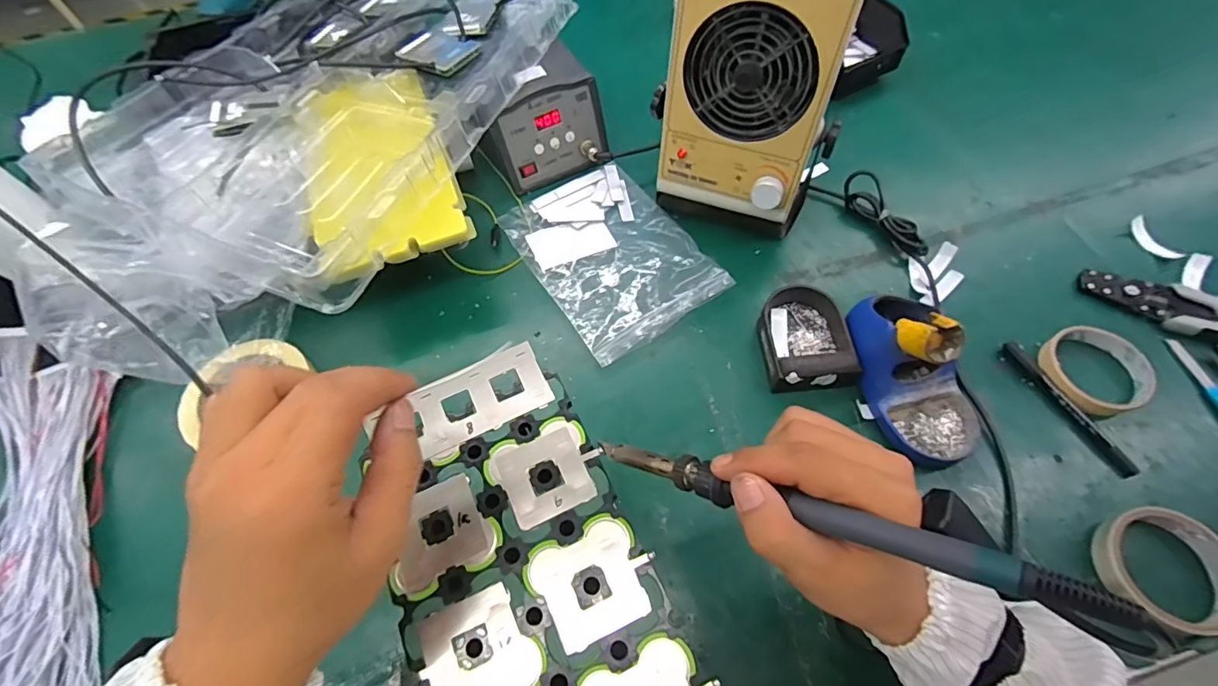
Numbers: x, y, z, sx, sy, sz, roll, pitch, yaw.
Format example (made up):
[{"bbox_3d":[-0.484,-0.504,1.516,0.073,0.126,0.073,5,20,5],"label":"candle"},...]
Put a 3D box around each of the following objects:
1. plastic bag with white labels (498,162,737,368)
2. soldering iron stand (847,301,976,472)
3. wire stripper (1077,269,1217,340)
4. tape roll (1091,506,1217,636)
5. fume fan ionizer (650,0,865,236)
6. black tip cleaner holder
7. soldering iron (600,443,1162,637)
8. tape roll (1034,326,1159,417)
[{"bbox_3d":[0.002,-0.104,0.577,0.164,0.018,0.230,-30,64,-12],"label":"plastic bag with white labels"},{"bbox_3d":[0.270,0.025,0.459,0.086,0.088,0.153,-16,62,-5],"label":"soldering iron stand"},{"bbox_3d":[0.565,-0.027,0.503,0.200,0.030,0.054,26,66,16],"label":"wire stripper"},{"bbox_3d":[0.422,0.170,0.400,0.089,0.027,0.086,-1,62,3],"label":"tape roll"},{"bbox_3d":[0.135,-0.226,0.506,0.156,0.242,0.122,23,65,15],"label":"fume fan ionizer"},{"bbox_3d":[0.186,-0.005,0.508,0.077,0.041,0.101,-6,62,0],"label":"black tip cleaner holder"},{"bbox_3d":[0.090,0.079,0.248,0.231,0.013,0.018,8,61,40],"label":"soldering iron"},{"bbox_3d":[0.444,0.024,0.485,0.089,0.015,0.082,-1,62,3],"label":"tape roll"}]

